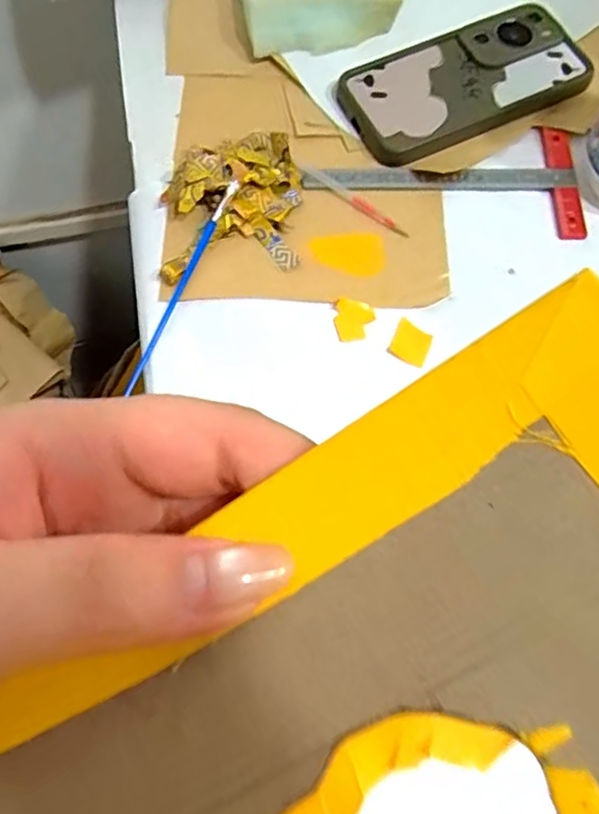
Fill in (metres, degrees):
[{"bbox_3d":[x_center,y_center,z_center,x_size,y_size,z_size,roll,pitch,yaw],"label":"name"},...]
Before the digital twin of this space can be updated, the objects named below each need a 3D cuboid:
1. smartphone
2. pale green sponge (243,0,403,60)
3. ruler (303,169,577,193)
[{"bbox_3d":[0.110,-0.217,0.417,0.161,0.009,0.081,-27,69,-11],"label":"smartphone"},{"bbox_3d":[0.014,-0.276,0.426,0.105,0.038,0.056,-7,67,-3],"label":"pale green sponge"},{"bbox_3d":[0.088,-0.142,0.395,0.167,0.004,0.015,0,79,0],"label":"ruler"}]

